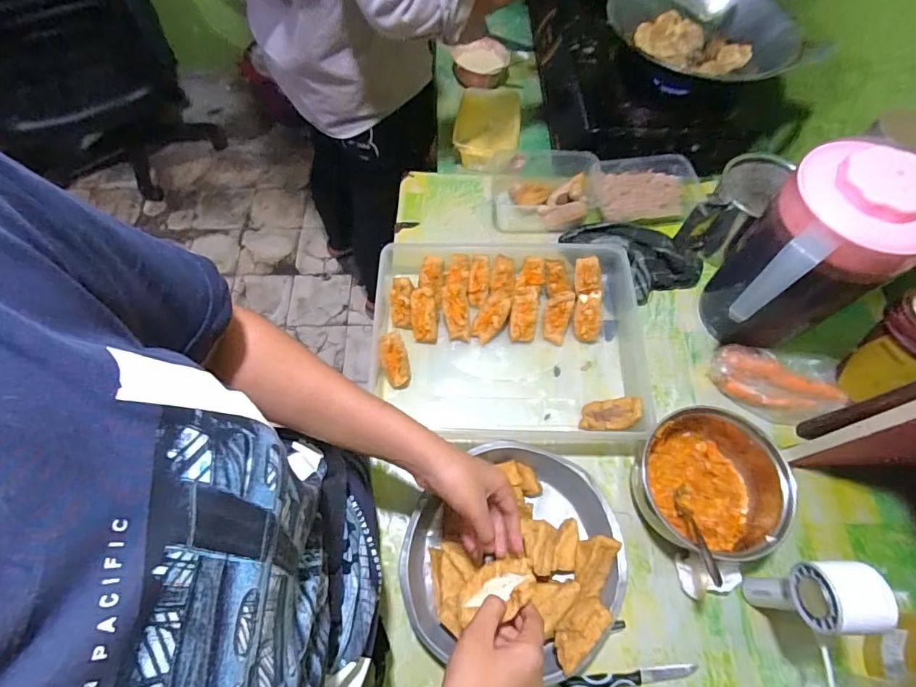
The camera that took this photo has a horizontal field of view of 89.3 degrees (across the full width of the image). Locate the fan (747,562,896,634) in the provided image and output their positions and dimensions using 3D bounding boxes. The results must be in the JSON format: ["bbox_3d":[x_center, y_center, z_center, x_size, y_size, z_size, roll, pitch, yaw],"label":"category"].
[{"bbox_3d":[0.345,0.251,0.465,0.052,0.169,0.054,0,64,-1],"label":"fan"}]

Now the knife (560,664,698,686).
[{"bbox_3d":[0.187,0.364,0.500,0.146,0.012,0.020,-3,64,-3],"label":"knife"}]

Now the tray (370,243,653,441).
[{"bbox_3d":[0.070,-0.006,0.648,0.390,0.065,0.288,4,64,1],"label":"tray"}]

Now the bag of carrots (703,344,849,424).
[{"bbox_3d":[0.440,0.056,0.639,0.171,0.040,0.098,10,64,4],"label":"bag of carrots"}]

